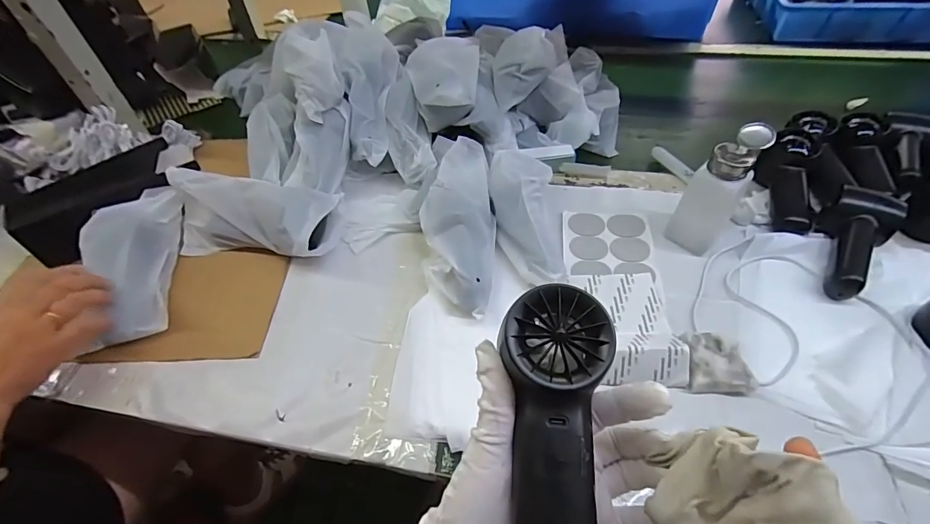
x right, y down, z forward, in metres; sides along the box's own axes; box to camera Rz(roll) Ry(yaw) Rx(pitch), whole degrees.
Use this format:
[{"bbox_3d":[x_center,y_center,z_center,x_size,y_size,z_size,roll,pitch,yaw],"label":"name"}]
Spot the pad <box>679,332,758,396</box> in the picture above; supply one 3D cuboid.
[{"bbox_3d":[0.240,0.096,0.409,0.054,0.017,0.059,-1,49,3],"label":"pad"}]

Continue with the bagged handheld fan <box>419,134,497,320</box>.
[{"bbox_3d":[-0.009,-0.039,0.505,0.085,0.059,0.214,-2,68,2],"label":"bagged handheld fan"}]

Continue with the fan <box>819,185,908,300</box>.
[{"bbox_3d":[0.423,-0.017,0.464,0.059,0.049,0.143,22,68,22],"label":"fan"}]

